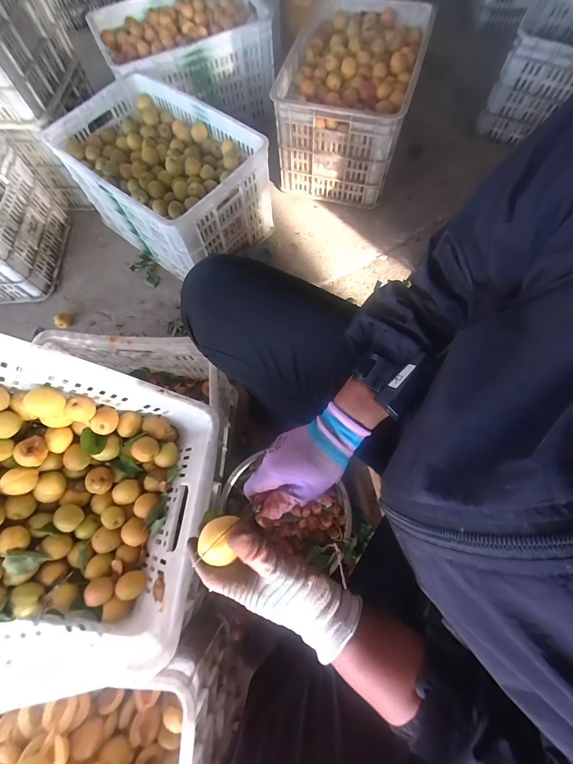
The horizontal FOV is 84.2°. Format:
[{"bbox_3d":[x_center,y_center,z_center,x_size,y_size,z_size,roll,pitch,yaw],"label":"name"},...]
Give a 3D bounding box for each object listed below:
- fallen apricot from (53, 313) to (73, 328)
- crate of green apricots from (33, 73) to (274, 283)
[{"bbox_3d":[-0.609,-0.168,0.865,0.034,0.037,0.040,32,74,13],"label":"fallen apricot"},{"bbox_3d":[-0.314,-0.517,0.828,0.478,0.255,0.292,34,74,13],"label":"crate of green apricots"}]

